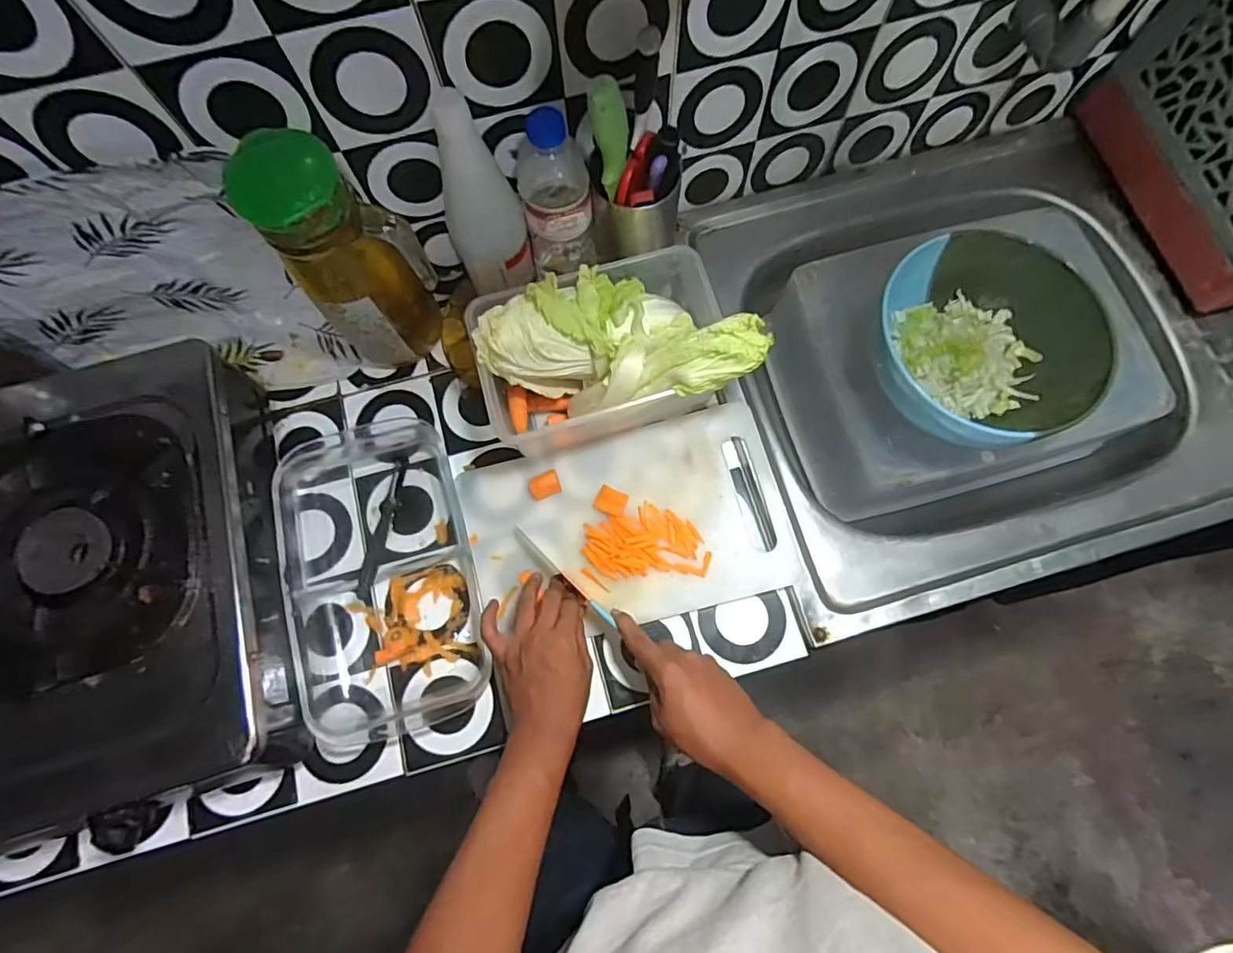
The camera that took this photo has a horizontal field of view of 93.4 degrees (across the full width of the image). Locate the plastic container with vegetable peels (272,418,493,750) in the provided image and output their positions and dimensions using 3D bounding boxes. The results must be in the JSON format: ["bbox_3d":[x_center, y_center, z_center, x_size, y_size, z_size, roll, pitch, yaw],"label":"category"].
[{"bbox_3d":[-0.231,0.088,0.573,0.165,0.049,0.309,-13,75,-3],"label":"plastic container with vegetable peels"}]

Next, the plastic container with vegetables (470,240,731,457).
[{"bbox_3d":[-0.016,-0.125,0.568,0.216,0.122,0.164,-18,75,-4],"label":"plastic container with vegetables"}]

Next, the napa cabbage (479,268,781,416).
[{"bbox_3d":[0.002,-0.130,0.551,0.248,0.094,0.115,-2,74,0],"label":"napa cabbage"}]

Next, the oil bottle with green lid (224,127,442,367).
[{"bbox_3d":[-0.234,-0.185,0.535,0.096,0.240,0.100,-42,78,-10],"label":"oil bottle with green lid"}]

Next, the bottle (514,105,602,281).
[{"bbox_3d":[-0.051,-0.249,0.548,0.053,0.197,0.066,1,75,1],"label":"bottle"}]

